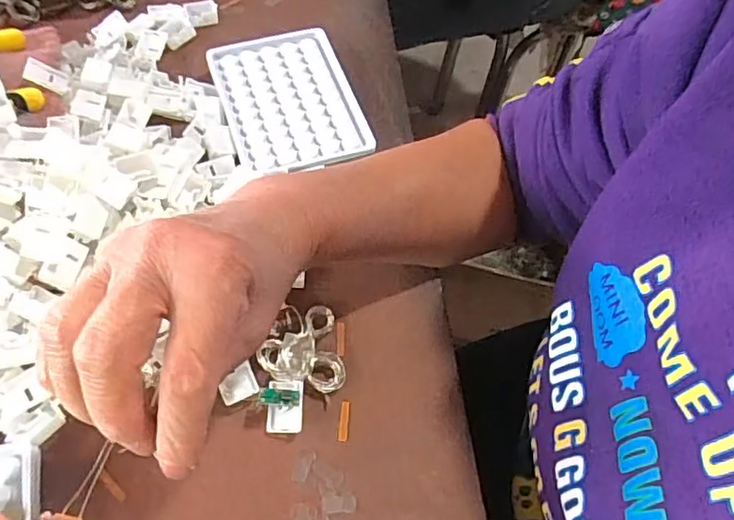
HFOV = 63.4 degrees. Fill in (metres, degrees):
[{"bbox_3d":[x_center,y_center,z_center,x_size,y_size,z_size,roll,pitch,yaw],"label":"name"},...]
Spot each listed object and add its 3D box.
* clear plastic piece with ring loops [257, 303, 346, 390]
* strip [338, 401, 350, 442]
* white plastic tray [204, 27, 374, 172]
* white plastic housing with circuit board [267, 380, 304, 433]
[{"bbox_3d":[-0.035,0.048,0.343,0.047,0.019,0.049,8,59,2],"label":"clear plastic piece with ring loops"},{"bbox_3d":[-0.012,0.088,0.328,0.005,0.004,0.022,5,57,0],"label":"strip"},{"bbox_3d":[-0.059,-0.119,0.446,0.094,0.019,0.129,-15,60,-12],"label":"white plastic tray"},{"bbox_3d":[-0.045,0.081,0.326,0.019,0.015,0.026,3,58,-1],"label":"white plastic housing with circuit board"}]

